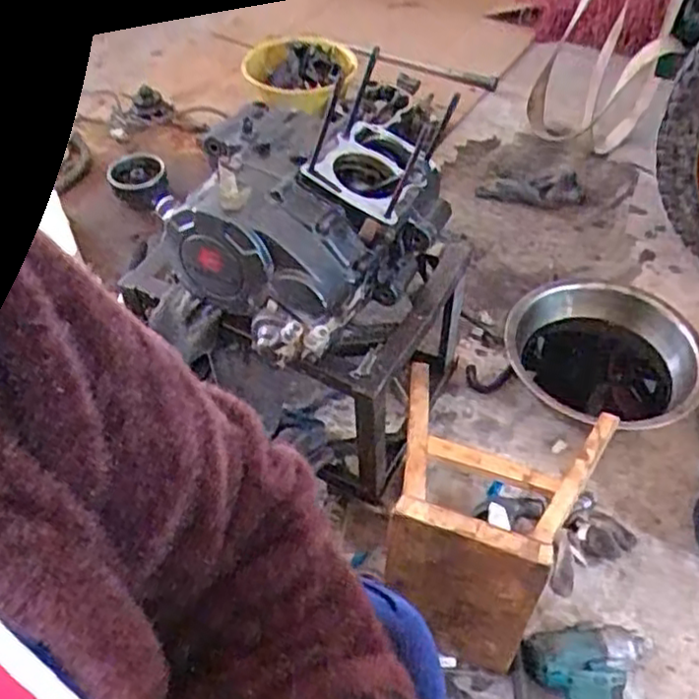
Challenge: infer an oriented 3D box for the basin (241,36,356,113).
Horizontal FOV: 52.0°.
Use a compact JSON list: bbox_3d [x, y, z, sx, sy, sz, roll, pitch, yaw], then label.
[{"bbox_3d":[-0.101,-0.595,1.533,0.236,0.075,0.249,0,50,0],"label":"basin"}]

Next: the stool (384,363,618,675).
[{"bbox_3d":[0.151,0.188,0.817,0.229,0.239,0.250,13,51,11],"label":"stool"}]

